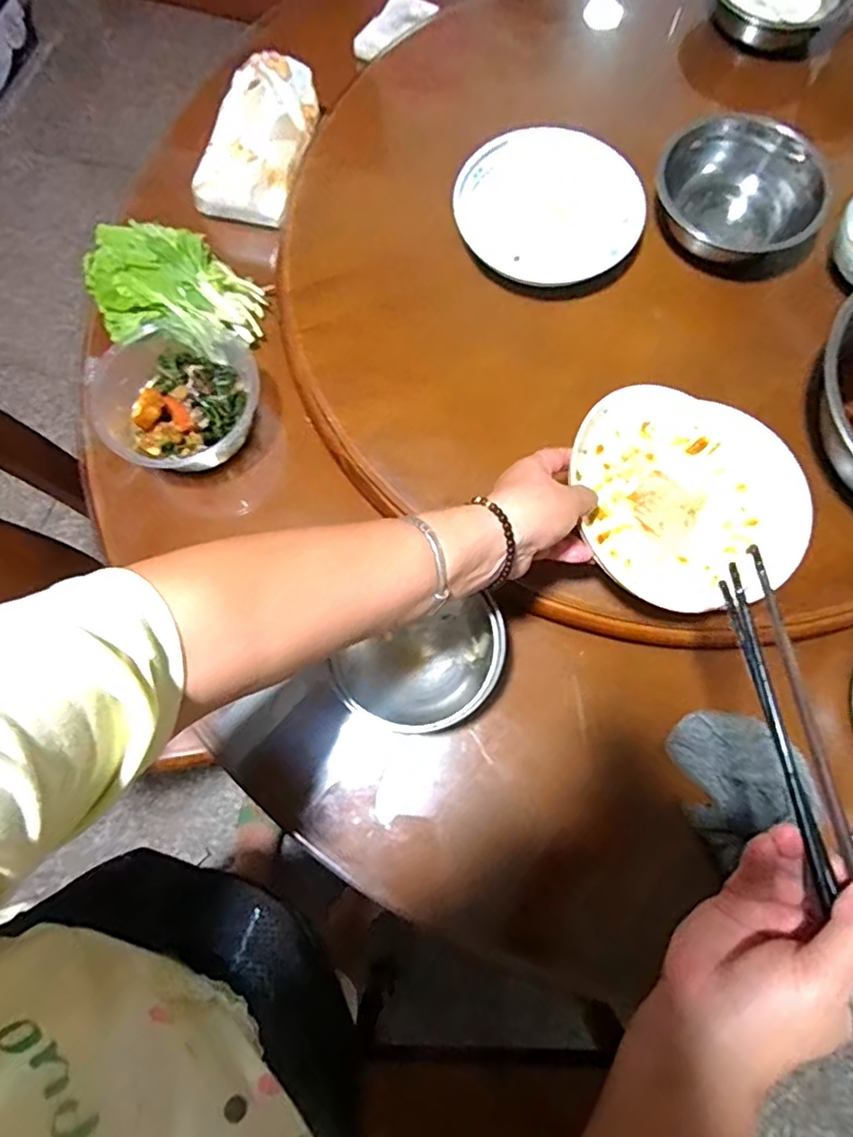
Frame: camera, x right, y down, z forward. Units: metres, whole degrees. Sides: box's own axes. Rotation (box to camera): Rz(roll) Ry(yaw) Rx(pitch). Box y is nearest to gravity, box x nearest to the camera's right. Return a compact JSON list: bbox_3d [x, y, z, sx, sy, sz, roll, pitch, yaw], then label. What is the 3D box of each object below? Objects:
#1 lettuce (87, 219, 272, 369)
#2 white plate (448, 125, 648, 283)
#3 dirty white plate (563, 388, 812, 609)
[{"bbox_3d":[-0.259,-0.280,0.622,0.194,0.055,0.106,15,75,5],"label":"lettuce"},{"bbox_3d":[0.119,-0.348,0.613,0.177,0.039,0.155,4,74,2],"label":"white plate"},{"bbox_3d":[0.202,-0.055,0.496,0.193,0.038,0.193,3,78,-14],"label":"dirty white plate"}]

